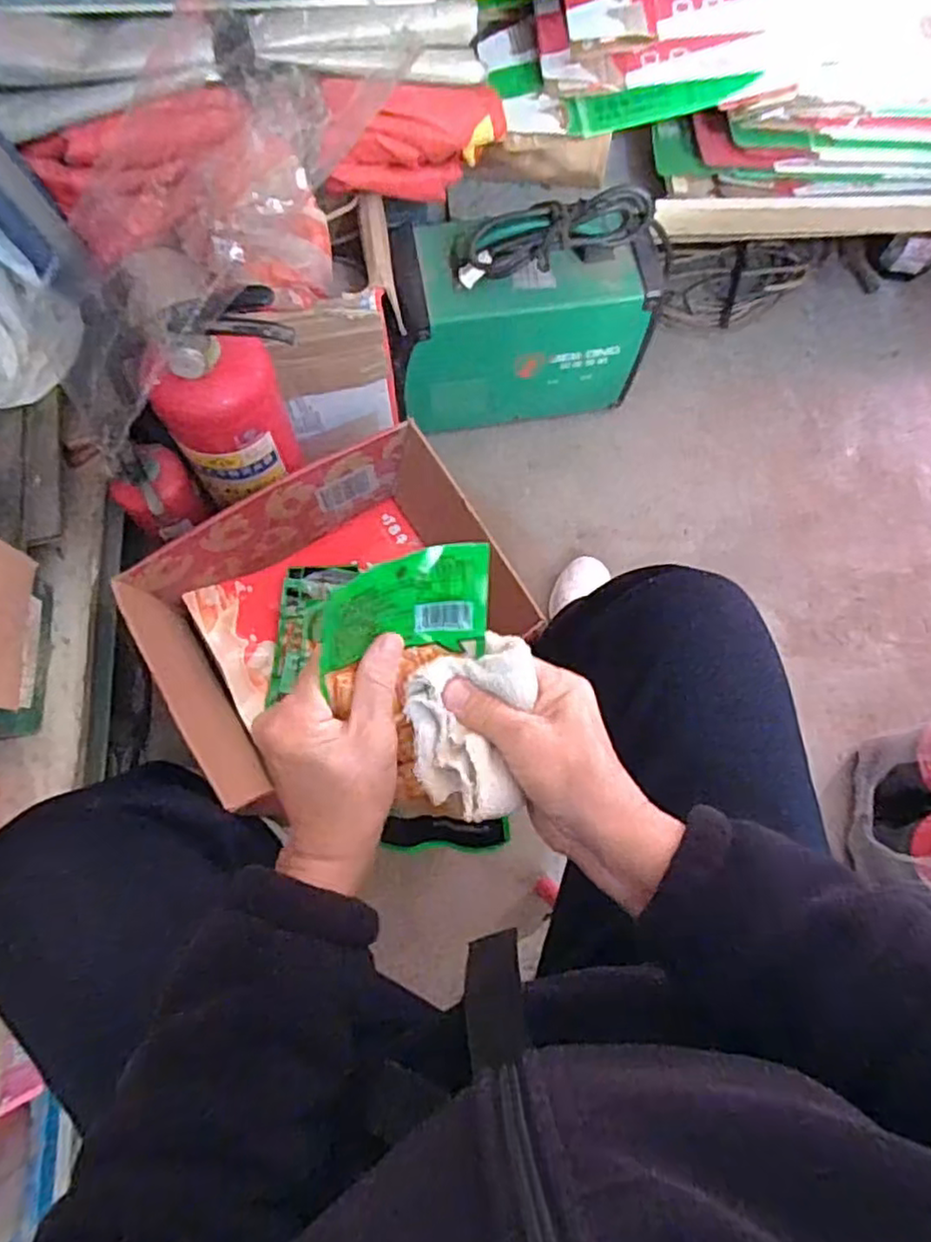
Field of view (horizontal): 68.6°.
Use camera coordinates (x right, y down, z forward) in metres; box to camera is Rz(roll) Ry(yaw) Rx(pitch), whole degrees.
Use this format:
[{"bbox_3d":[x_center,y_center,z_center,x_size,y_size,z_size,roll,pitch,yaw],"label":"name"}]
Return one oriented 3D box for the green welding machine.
[{"bbox_3d":[0.079,-0.411,0.927,0.338,0.282,0.152,-5,73,-2],"label":"green welding machine"}]

